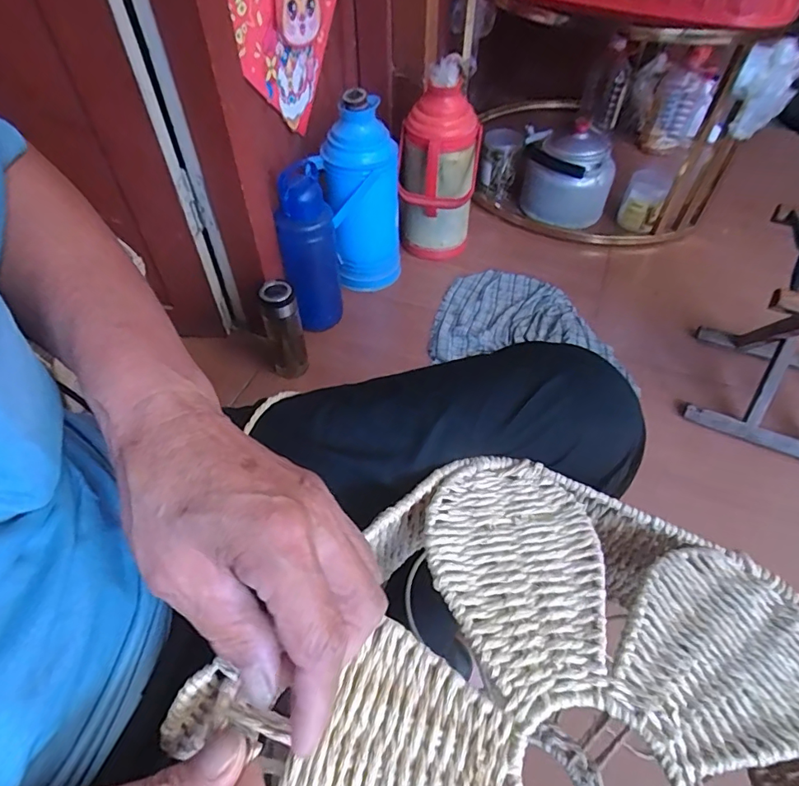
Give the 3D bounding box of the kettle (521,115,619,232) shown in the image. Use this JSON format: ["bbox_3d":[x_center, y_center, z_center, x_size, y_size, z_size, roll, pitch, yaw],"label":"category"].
[{"bbox_3d":[0.434,-0.541,1.315,0.185,0.192,0.175,-20,54,-14],"label":"kettle"}]

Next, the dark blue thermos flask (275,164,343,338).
[{"bbox_3d":[-0.177,-0.270,0.984,0.103,0.307,0.122,-11,53,-8],"label":"dark blue thermos flask"}]

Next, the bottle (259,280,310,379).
[{"bbox_3d":[-0.209,-0.103,0.931,0.066,0.200,0.055,-7,52,-5],"label":"bottle"}]

